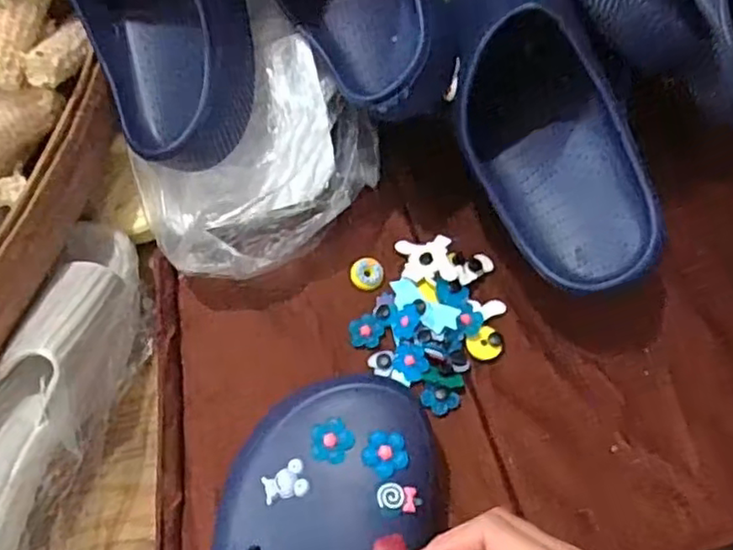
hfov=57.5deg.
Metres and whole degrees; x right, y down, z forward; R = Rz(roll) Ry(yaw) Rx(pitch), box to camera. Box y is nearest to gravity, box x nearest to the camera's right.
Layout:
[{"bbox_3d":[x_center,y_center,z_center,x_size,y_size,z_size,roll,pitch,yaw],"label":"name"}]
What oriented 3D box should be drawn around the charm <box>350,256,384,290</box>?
[{"bbox_3d":[0.001,-0.001,0.493,0.024,0.004,0.027,-11,63,-4],"label":"charm"}]

